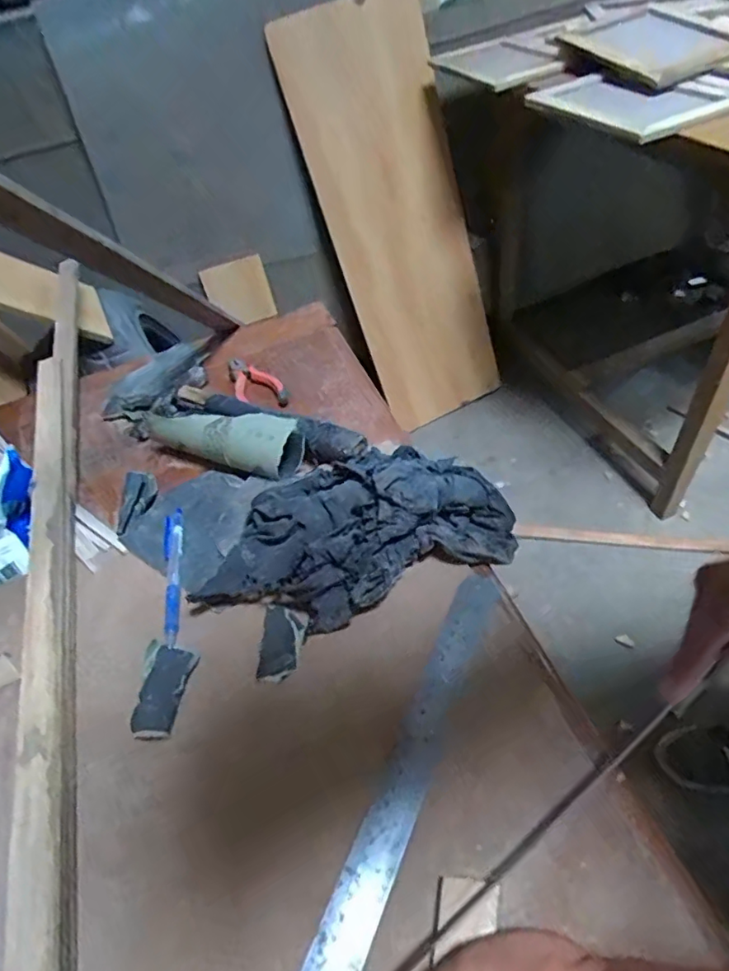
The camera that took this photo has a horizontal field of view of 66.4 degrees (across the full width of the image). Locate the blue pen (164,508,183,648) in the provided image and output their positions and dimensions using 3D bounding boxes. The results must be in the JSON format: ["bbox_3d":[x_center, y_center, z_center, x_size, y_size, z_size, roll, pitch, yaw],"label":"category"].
[{"bbox_3d":[-0.161,0.071,0.464,0.016,0.008,0.132,-15,48,0],"label":"blue pen"}]

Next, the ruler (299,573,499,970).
[{"bbox_3d":[0.021,0.189,0.339,0.031,0.005,0.323,14,52,24],"label":"ruler"}]

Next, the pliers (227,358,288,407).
[{"bbox_3d":[-0.130,-0.124,0.638,0.045,0.016,0.121,-29,49,-12],"label":"pliers"}]

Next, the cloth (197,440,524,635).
[{"bbox_3d":[-0.010,0.030,0.451,0.257,0.062,0.139,-24,47,-10],"label":"cloth"}]

